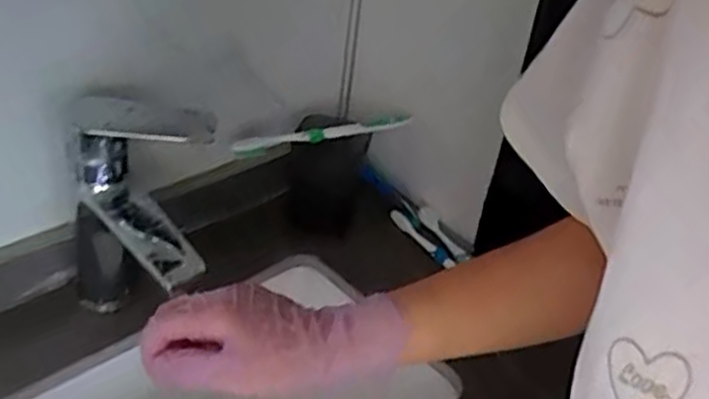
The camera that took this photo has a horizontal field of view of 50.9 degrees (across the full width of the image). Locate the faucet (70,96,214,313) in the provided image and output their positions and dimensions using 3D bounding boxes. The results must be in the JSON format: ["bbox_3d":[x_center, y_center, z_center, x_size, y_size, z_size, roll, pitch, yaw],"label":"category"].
[{"bbox_3d":[-0.164,0.007,0.571,0.099,0.176,0.078,-14,41,-27],"label":"faucet"}]

